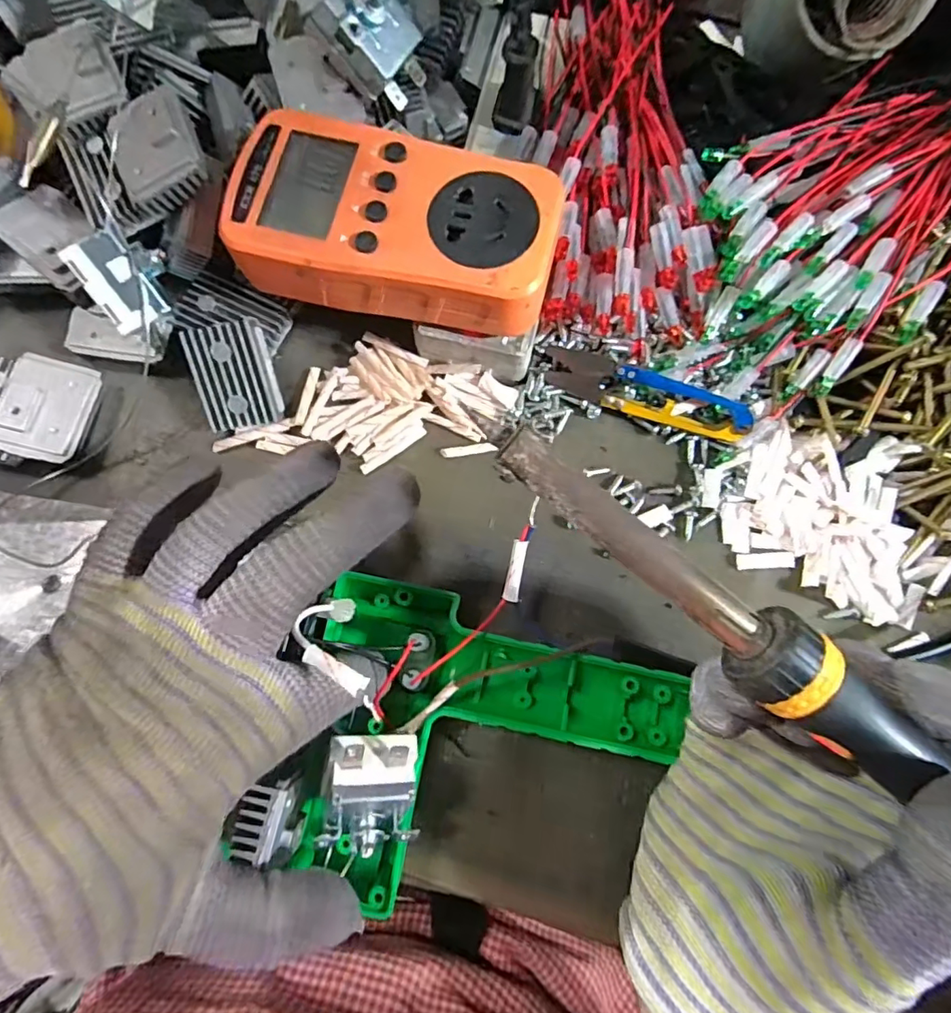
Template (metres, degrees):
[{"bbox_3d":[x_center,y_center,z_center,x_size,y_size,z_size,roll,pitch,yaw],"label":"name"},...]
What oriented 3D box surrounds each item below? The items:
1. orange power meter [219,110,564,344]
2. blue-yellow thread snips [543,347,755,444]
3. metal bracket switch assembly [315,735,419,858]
[{"bbox_3d":[-0.032,-0.112,0.219,0.125,0.030,0.070,14,79,1],"label":"orange power meter"},{"bbox_3d":[0.080,-0.053,0.254,0.098,0.015,0.019,17,79,2],"label":"blue-yellow thread snips"},{"bbox_3d":[-0.036,0.099,0.186,0.029,0.018,0.036,4,79,0],"label":"metal bracket switch assembly"}]

